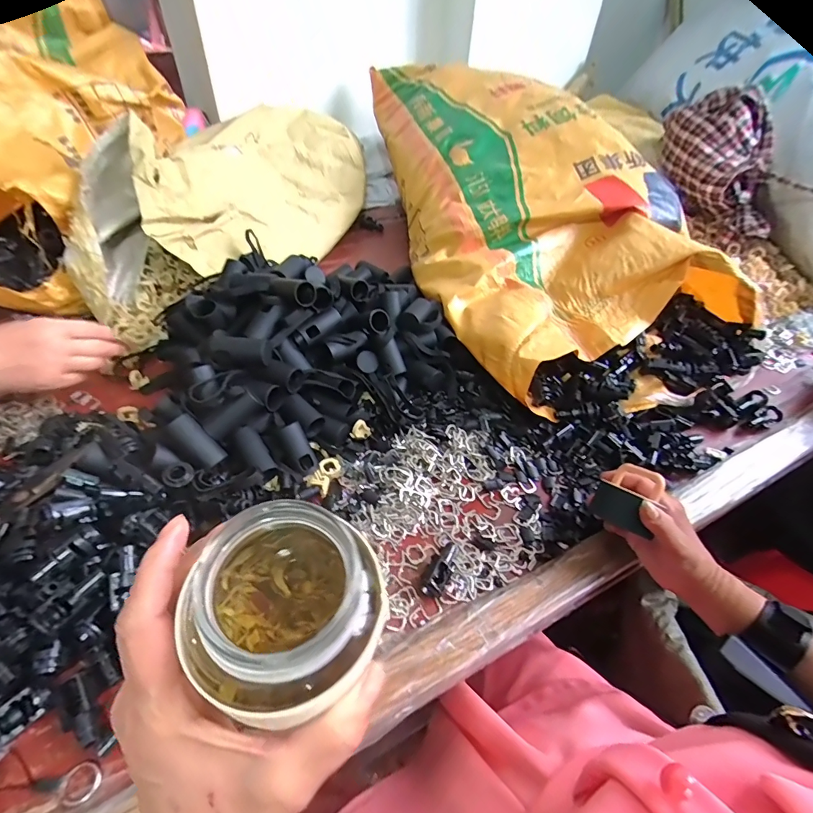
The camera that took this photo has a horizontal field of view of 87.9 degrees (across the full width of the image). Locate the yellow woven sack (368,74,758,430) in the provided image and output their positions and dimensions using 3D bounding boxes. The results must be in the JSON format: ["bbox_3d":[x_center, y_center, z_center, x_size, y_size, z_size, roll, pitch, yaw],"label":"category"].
[{"bbox_3d":[0.183,-0.382,0.762,0.437,0.201,0.776,-16,52,-19],"label":"yellow woven sack"}]

